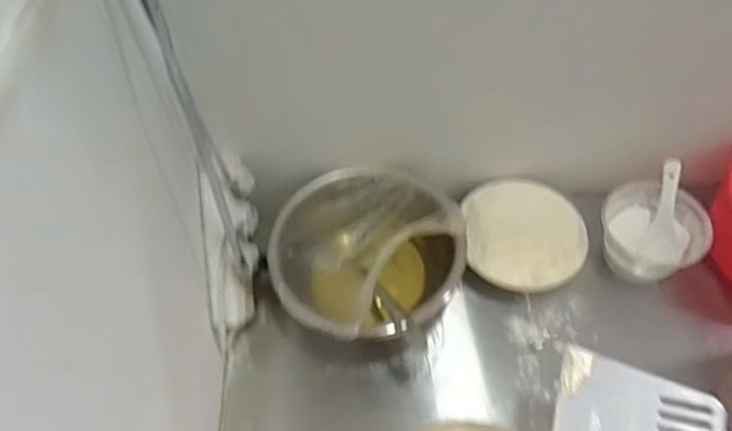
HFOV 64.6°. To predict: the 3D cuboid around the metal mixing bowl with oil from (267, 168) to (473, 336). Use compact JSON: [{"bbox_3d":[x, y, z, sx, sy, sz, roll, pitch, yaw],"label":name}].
[{"bbox_3d":[0.005,0.053,0.669,0.215,0.114,0.202,-2,54,2],"label":"metal mixing bowl with oil"}]

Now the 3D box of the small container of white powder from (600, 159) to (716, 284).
[{"bbox_3d":[0.341,0.015,0.698,0.113,0.085,0.113,-8,54,-2],"label":"small container of white powder"}]

